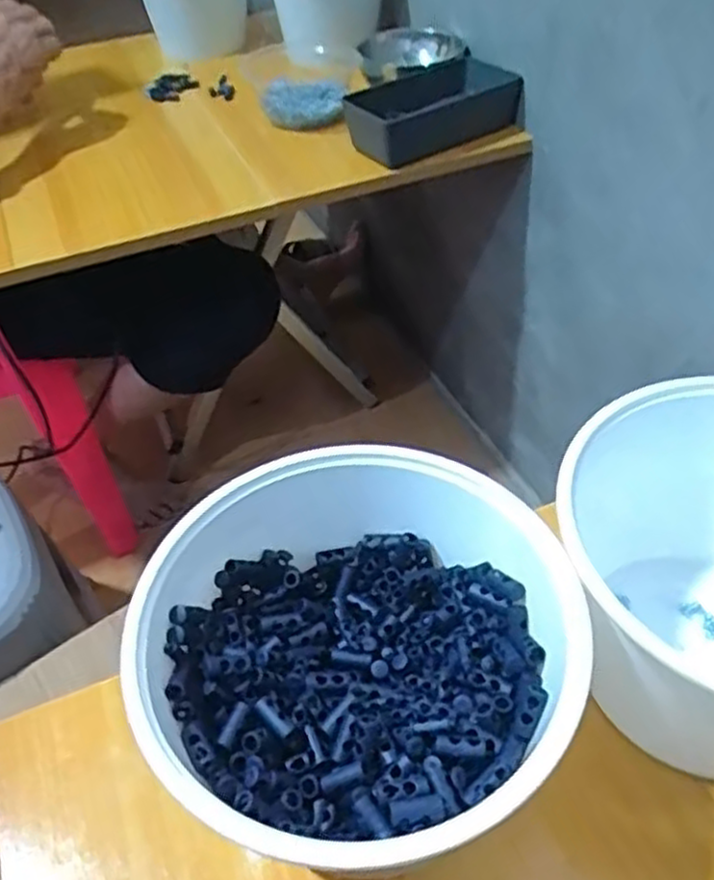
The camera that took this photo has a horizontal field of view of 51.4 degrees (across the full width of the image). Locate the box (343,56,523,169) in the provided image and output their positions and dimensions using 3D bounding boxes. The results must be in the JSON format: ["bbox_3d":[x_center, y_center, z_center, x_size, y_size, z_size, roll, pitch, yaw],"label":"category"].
[{"bbox_3d":[0.082,-0.362,0.811,0.171,0.045,0.111,-24,49,-17],"label":"box"}]

